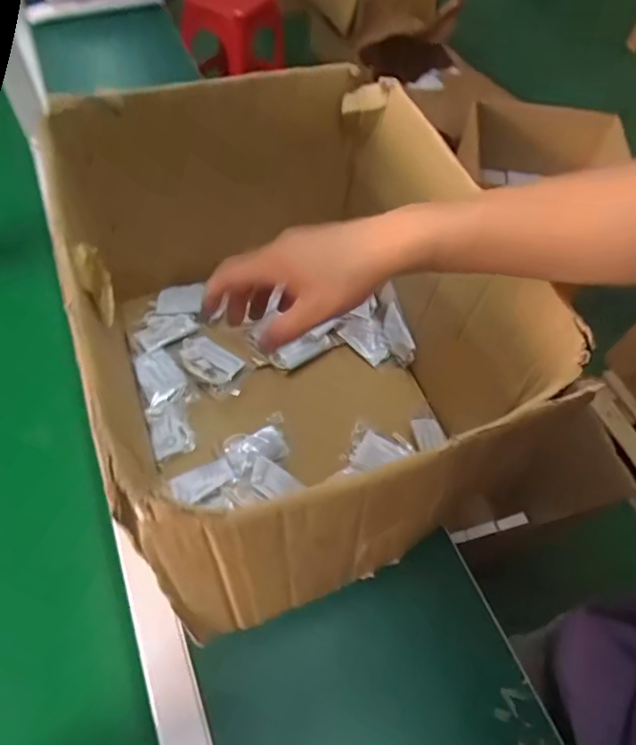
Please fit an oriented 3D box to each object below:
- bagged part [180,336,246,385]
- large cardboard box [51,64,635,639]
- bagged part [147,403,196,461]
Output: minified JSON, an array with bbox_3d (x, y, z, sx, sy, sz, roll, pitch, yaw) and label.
[{"bbox_3d":[-0.138,-0.016,0.637,0.080,0.010,0.052,32,62,14],"label":"bagged part"},{"bbox_3d":[-0.026,-0.036,0.524,0.357,0.295,0.464,-17,62,-14],"label":"large cardboard box"},{"bbox_3d":[-0.172,0.066,0.584,0.042,0.006,0.061,-16,62,-14],"label":"bagged part"}]

